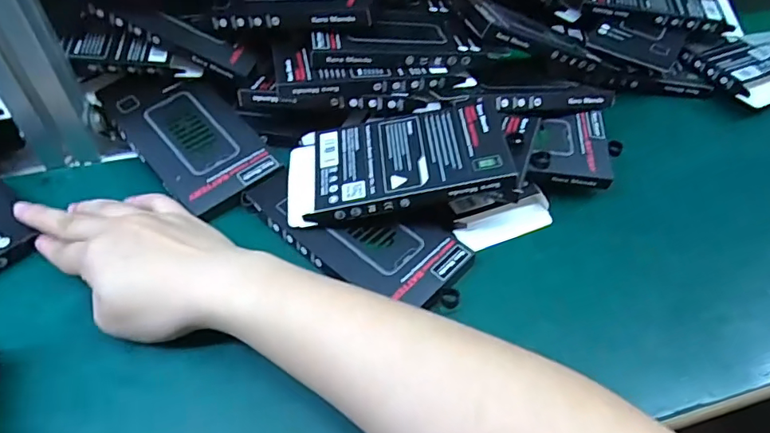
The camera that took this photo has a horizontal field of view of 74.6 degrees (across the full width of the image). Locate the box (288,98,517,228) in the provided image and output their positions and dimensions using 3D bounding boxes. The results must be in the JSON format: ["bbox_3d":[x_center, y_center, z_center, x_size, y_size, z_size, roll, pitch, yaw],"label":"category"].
[{"bbox_3d":[0.007,-0.039,0.355,0.152,0.011,0.082,-12,53,4],"label":"box"}]

